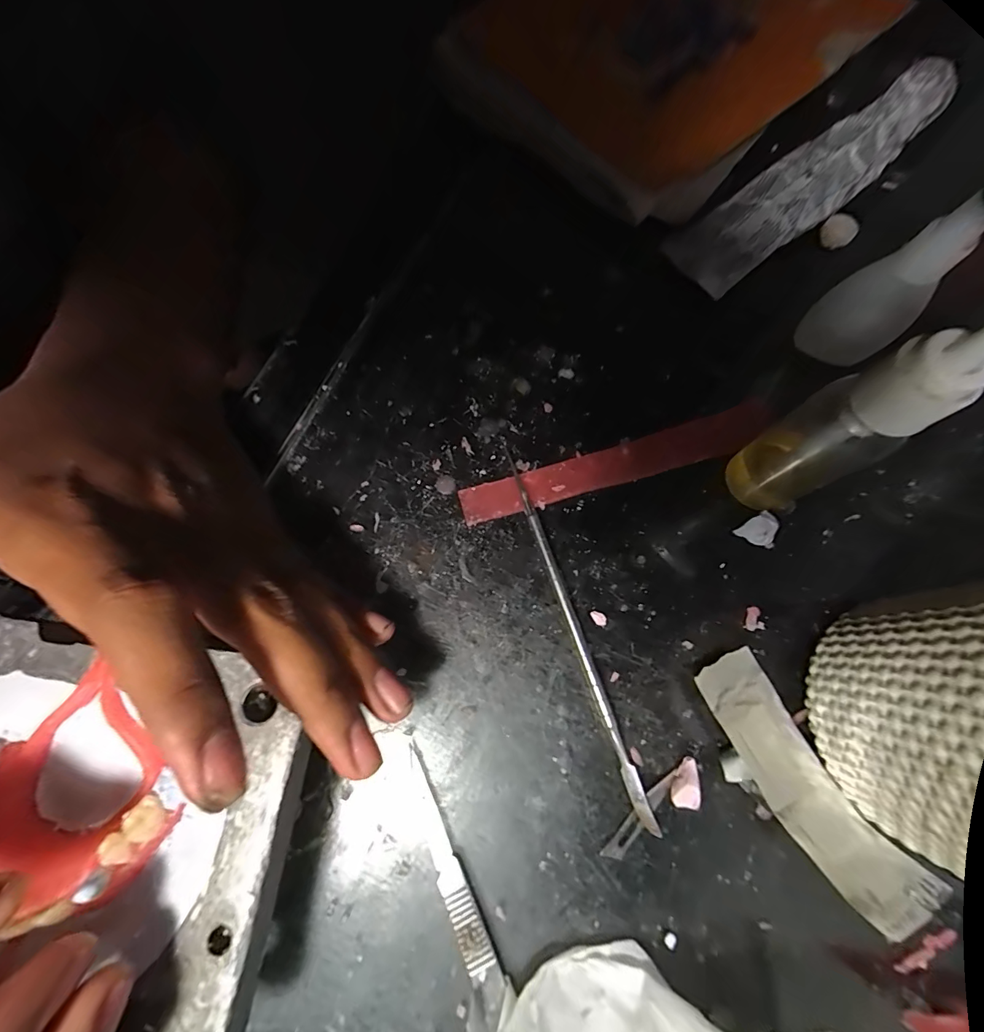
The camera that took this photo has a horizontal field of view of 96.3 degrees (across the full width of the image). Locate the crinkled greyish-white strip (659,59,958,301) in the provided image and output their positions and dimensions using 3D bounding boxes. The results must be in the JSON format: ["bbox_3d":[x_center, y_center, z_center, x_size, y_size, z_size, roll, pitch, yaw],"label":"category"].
[{"bbox_3d":[0.162,-0.168,0.220,0.169,0.027,0.034,-36,76,-9],"label":"crinkled greyish-white strip"}]

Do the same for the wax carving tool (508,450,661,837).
[{"bbox_3d":[0.033,0.045,0.178,0.005,0.006,0.150,-18,74,-4],"label":"wax carving tool"}]

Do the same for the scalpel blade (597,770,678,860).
[{"bbox_3d":[0.055,0.109,0.161,0.007,0.004,0.038,41,79,12],"label":"scalpel blade"}]

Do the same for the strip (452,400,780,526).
[{"bbox_3d":[0.056,-0.023,0.196,0.141,0.004,0.018,-16,74,-4],"label":"strip"}]

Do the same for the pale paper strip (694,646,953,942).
[{"bbox_3d":[0.107,0.090,0.153,0.028,0.027,0.085,-31,76,-7],"label":"pale paper strip"}]

